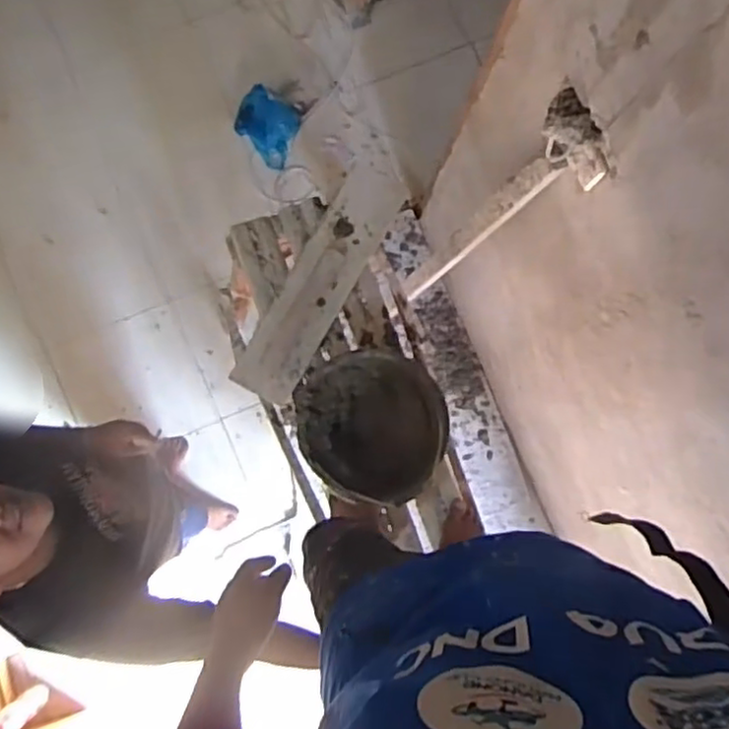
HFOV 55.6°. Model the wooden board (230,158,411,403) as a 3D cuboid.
[{"bbox_3d":[-0.089,-0.172,1.428,0.126,0.043,0.530,32,82,-18],"label":"wooden board"}]

